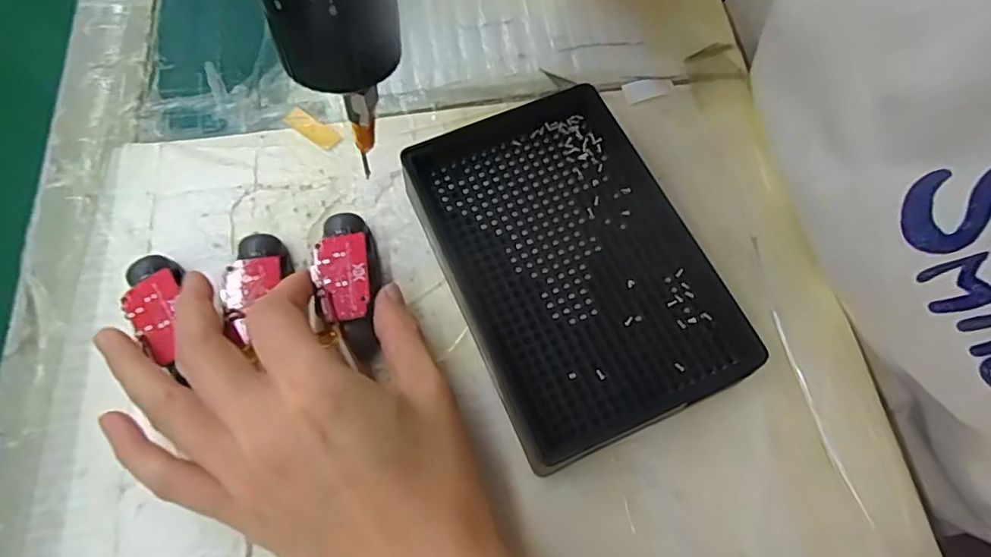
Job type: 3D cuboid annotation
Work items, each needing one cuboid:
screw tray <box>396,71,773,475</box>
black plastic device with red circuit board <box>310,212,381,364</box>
[{"bbox_3d":[0.029,-0.009,0.235,0.097,0.023,0.142,-22,69,-11],"label":"screw tray"},{"bbox_3d":[-0.060,0.003,0.235,0.023,0.019,0.063,-11,67,-6],"label":"black plastic device with red circuit board"}]

